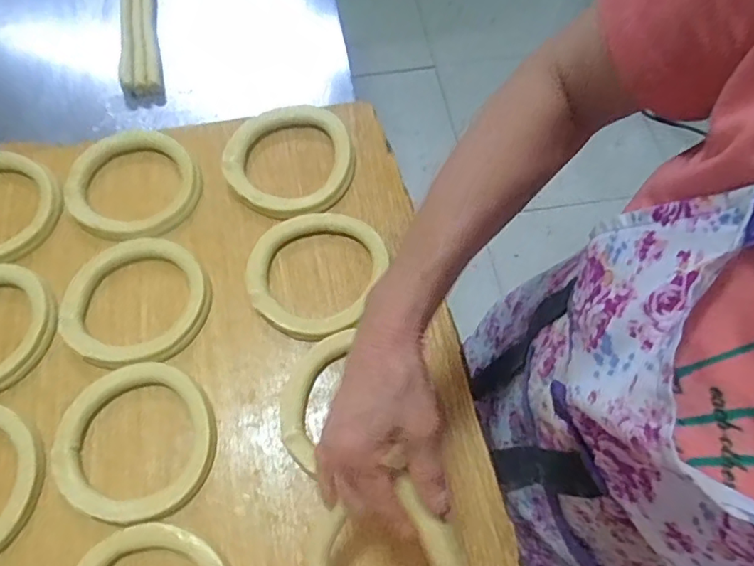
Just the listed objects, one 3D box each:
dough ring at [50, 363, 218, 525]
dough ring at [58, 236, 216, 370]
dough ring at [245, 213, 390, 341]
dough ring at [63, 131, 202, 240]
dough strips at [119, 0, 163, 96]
[{"bbox_3d":[-0.218,0.141,0.509,0.142,0.014,0.137,0,63,0],"label":"dough ring"},{"bbox_3d":[-0.248,0.015,0.572,0.143,0.014,0.140,0,63,0],"label":"dough ring"},{"bbox_3d":[-0.067,-0.012,0.581,0.130,0.019,0.140,0,63,0],"label":"dough ring"},{"bbox_3d":[-0.275,-0.111,0.628,0.144,0.025,0.129,-6,63,-4],"label":"dough ring"},{"bbox_3d":[-0.334,-0.389,0.781,0.049,0.022,0.343,-11,64,-6],"label":"dough strips"}]

